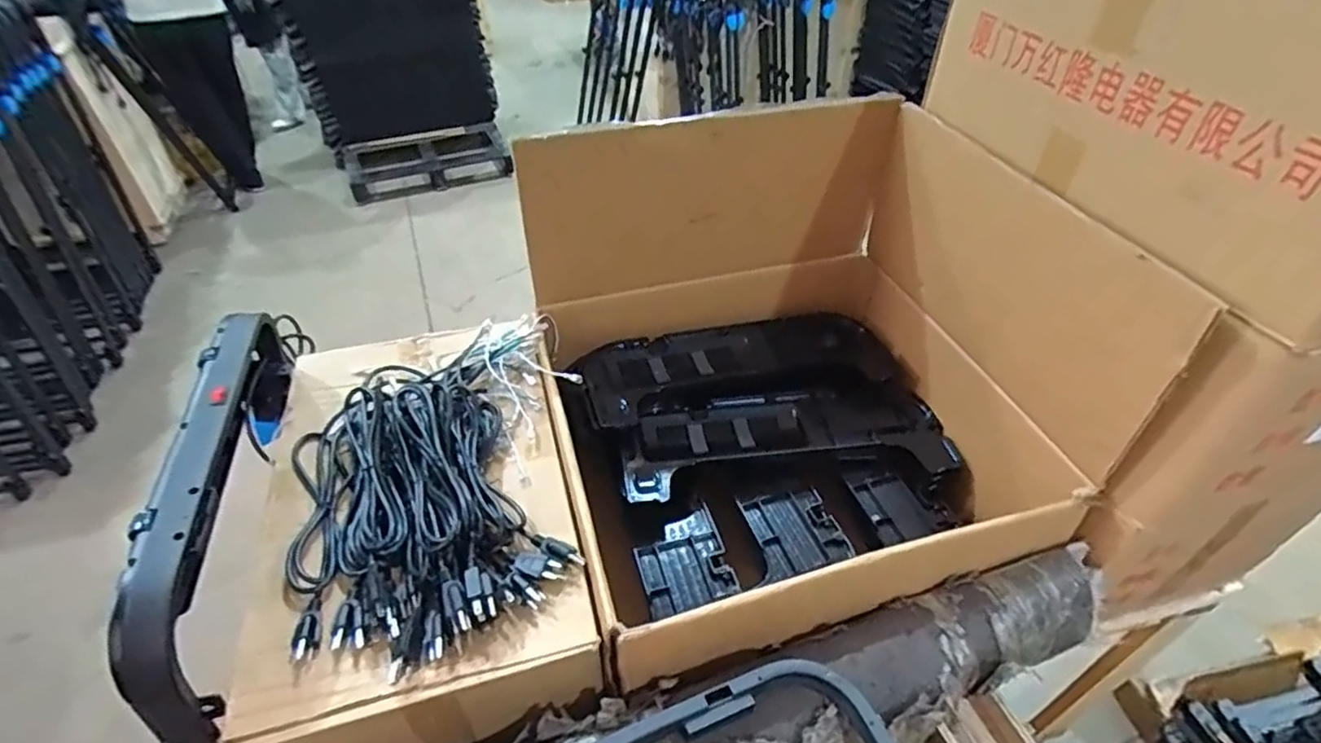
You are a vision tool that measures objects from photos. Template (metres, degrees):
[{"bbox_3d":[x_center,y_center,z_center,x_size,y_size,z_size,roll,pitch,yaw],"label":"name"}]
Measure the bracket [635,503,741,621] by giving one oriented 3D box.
[{"bbox_3d":[0.030,0.252,0.850,0.118,0.017,0.137,-12,43,-12],"label":"bracket"}]

